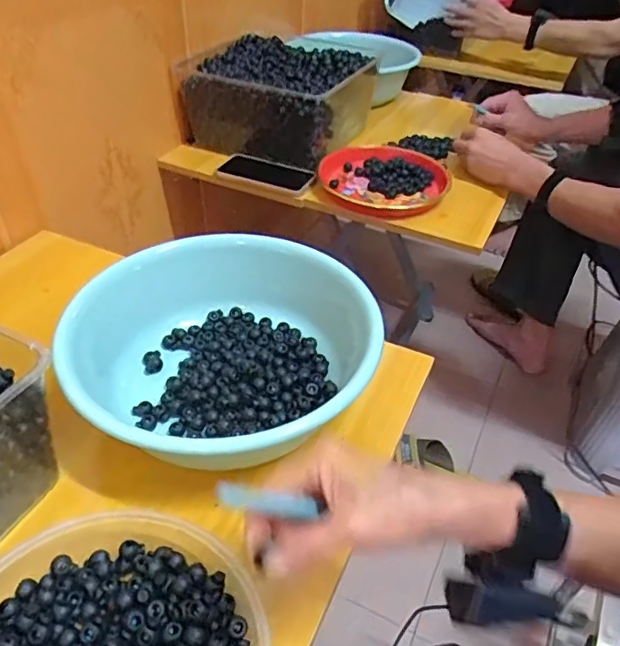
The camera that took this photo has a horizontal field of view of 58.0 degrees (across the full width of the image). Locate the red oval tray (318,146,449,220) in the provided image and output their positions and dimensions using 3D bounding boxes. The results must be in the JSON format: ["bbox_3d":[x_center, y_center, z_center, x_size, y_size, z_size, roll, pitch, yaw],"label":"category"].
[{"bbox_3d":[0.130,-0.237,0.931,0.212,0.034,0.187,-17,45,-22],"label":"red oval tray"}]

